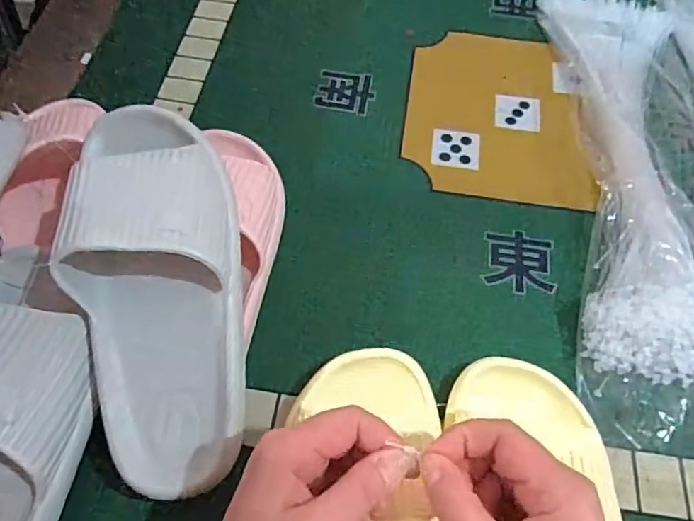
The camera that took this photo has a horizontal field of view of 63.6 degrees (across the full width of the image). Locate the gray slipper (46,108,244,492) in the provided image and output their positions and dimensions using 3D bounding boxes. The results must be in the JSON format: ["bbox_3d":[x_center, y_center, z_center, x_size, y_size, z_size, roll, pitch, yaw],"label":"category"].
[{"bbox_3d":[-0.121,0.017,0.354,0.106,0.063,0.251,-8,85,-5],"label":"gray slipper"}]

